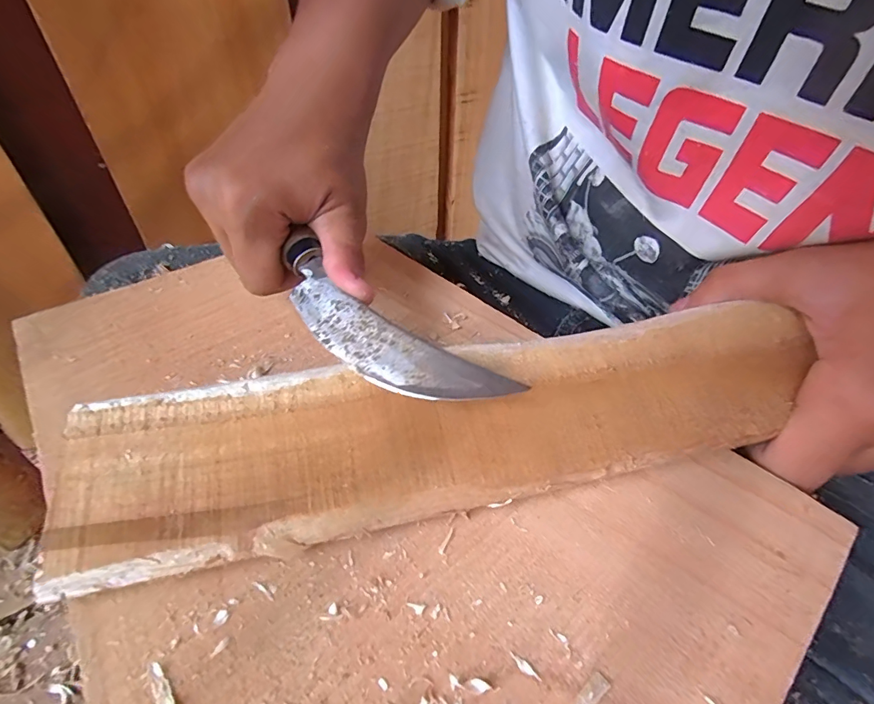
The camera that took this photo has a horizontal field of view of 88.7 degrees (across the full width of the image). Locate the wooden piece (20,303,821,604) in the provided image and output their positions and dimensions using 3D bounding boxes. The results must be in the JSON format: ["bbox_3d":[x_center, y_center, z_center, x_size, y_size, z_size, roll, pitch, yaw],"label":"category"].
[{"bbox_3d":[0.013,0.028,0.166,0.262,0.025,0.059,-10,64,-11],"label":"wooden piece"}]

